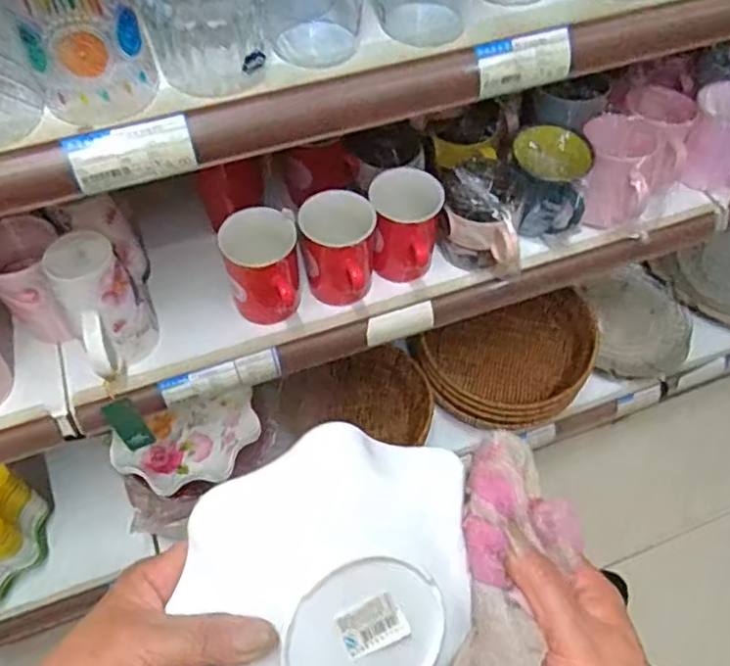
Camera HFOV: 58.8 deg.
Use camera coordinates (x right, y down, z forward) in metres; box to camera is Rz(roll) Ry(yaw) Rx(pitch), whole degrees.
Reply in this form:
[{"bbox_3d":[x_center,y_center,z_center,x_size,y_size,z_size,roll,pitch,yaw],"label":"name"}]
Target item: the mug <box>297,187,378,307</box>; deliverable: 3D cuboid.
[{"bbox_3d":[-0.032,-0.077,0.683,0.077,0.118,0.082,13,56,8],"label":"mug"}]

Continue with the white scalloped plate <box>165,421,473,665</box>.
[{"bbox_3d":[-0.018,0.130,0.313,0.136,0.035,0.162,14,82,-5],"label":"white scalloped plate"}]

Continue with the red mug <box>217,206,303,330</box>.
[{"bbox_3d":[-0.108,-0.058,0.672,0.076,0.109,0.088,2,56,1],"label":"red mug"}]

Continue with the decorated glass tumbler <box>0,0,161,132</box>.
[{"bbox_3d":[-0.180,-0.205,0.405,0.073,0.118,0.079,0,56,-1],"label":"decorated glass tumbler"}]

